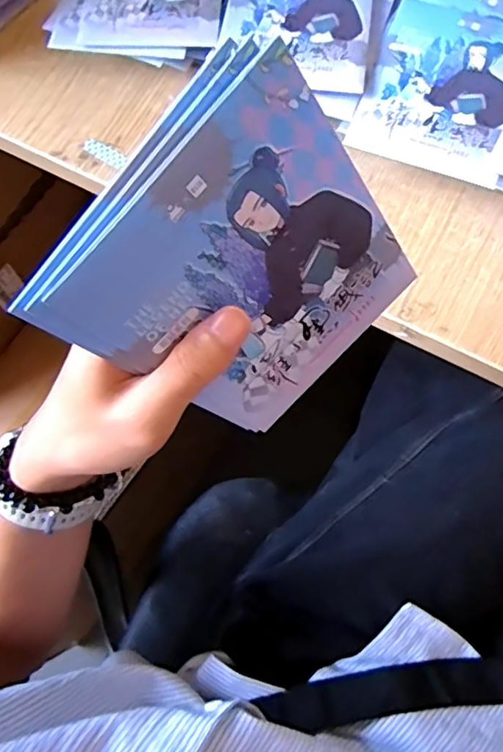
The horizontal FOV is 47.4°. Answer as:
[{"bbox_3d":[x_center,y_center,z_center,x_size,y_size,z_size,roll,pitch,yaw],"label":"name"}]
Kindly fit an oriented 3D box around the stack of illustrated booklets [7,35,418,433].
[{"bbox_3d":[0.003,-0.037,0.231,0.113,0.150,0.006,-46,52,8],"label":"stack of illustrated booklets"}]

